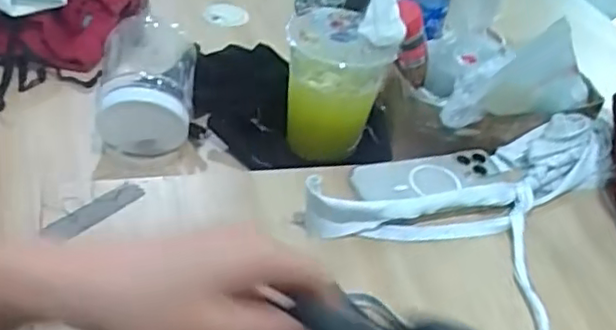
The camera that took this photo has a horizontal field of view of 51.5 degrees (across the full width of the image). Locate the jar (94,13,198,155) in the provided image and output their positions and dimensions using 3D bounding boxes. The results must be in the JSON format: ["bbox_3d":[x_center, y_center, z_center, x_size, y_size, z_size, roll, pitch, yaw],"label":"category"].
[{"bbox_3d":[-0.174,-0.093,0.692,0.099,0.090,0.142,-1,42,-15],"label":"jar"}]

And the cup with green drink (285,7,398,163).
[{"bbox_3d":[0.022,-0.085,0.700,0.100,0.143,0.084,-1,42,-15],"label":"cup with green drink"}]

